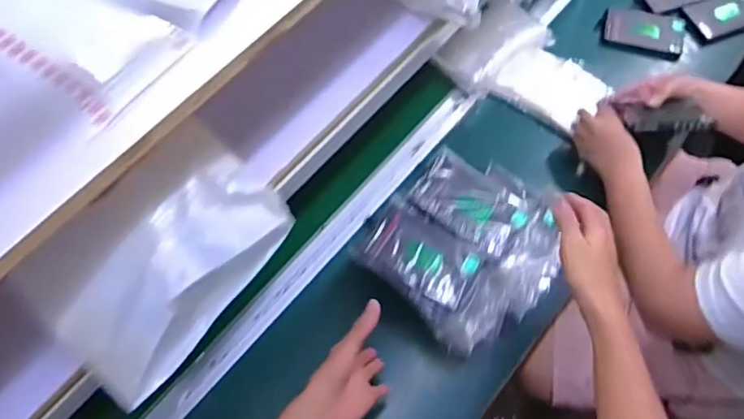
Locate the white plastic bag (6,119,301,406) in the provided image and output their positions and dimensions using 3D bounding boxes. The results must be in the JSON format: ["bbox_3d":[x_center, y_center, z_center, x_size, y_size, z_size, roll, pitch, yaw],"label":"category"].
[{"bbox_3d":[-0.192,0.056,0.539,0.109,0.128,0.230,33,70,15],"label":"white plastic bag"}]

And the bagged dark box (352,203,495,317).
[{"bbox_3d":[0.065,0.059,0.701,0.158,0.032,0.084,31,69,14],"label":"bagged dark box"}]

